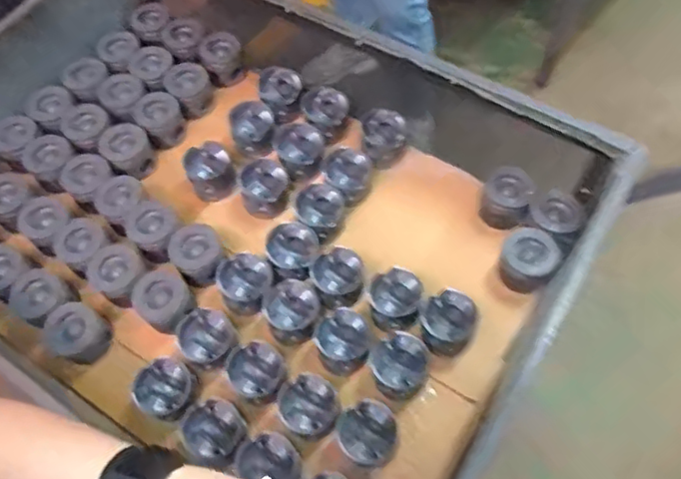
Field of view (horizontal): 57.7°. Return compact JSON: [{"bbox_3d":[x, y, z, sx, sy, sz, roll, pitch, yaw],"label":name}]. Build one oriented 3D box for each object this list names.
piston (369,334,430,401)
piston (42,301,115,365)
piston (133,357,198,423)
[{"bbox_3d":[0.096,0.202,0.991,0.094,0.063,0.094,-6,61,0],"label":"piston"},{"bbox_3d":[-0.443,0.162,1.045,0.092,0.076,0.087,-1,61,2],"label":"piston"},{"bbox_3d":[-0.278,0.240,0.984,0.091,0.067,0.084,-1,61,2],"label":"piston"}]

